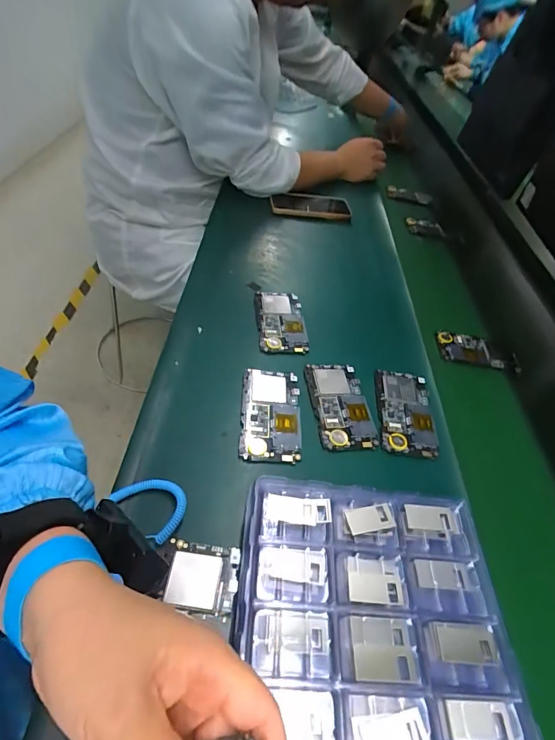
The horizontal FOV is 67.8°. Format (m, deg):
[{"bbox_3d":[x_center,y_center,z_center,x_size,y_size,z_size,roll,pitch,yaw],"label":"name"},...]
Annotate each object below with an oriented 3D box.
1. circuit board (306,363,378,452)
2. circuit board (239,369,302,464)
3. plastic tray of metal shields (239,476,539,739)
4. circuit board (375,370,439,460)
[{"bbox_3d":[0.076,0.041,0.497,0.068,0.011,0.125,1,48,-14],"label":"circuit board"},{"bbox_3d":[-0.007,0.048,0.471,0.066,0.005,0.124,7,47,-8],"label":"circuit board"},{"bbox_3d":[0.081,0.257,0.257,0.194,0.031,0.386,1,48,-5],"label":"plastic tray of metal shields"},{"bbox_3d":[0.156,0.051,0.507,0.066,0.008,0.125,12,46,-4],"label":"circuit board"}]

